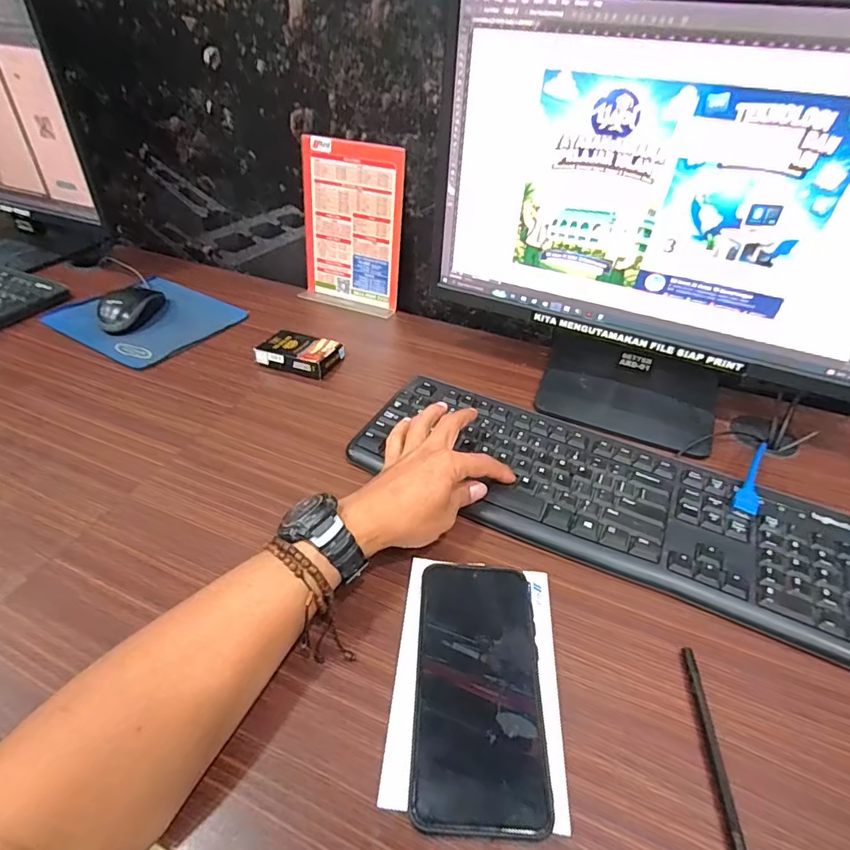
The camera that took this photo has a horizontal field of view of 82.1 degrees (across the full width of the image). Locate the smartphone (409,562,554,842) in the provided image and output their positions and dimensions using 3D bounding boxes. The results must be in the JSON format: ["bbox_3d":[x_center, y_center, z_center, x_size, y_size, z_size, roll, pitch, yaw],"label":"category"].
[{"bbox_3d":[0.035,0.167,0.321,0.079,0.016,0.160,3,42,1],"label":"smartphone"}]

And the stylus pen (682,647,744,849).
[{"bbox_3d":[0.176,0.204,0.293,0.007,0.006,0.138,7,43,5],"label":"stylus pen"}]

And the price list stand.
[{"bbox_3d":[-0.106,-0.269,0.684,0.151,0.209,0.055,17,45,16],"label":"price list stand"}]

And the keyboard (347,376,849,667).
[{"bbox_3d":[0.148,0.058,0.445,0.428,0.016,0.152,22,46,21],"label":"keyboard"}]

